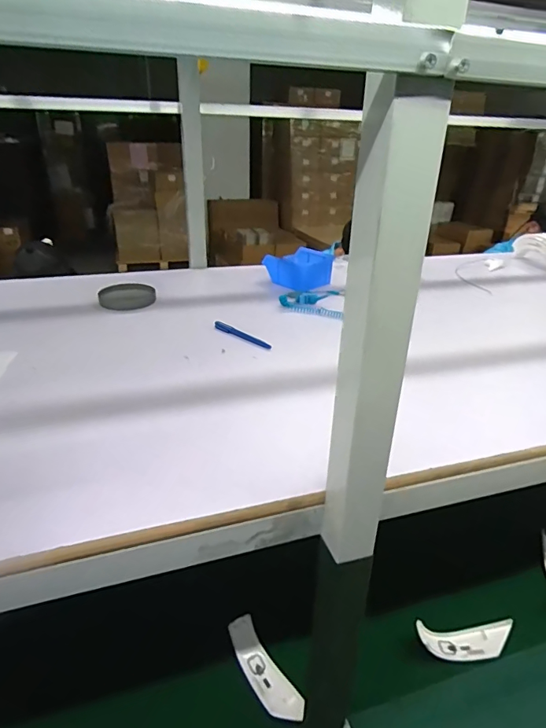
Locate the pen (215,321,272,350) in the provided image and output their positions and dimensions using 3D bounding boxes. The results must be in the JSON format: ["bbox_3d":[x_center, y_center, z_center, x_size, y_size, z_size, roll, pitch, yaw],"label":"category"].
[{"bbox_3d":[-0.057,-0.052,0.833,0.141,0.012,0.014,25,35,37],"label":"pen"}]

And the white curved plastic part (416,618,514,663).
[{"bbox_3d":[0.337,0.472,0.790,0.186,0.050,0.052,-2,27,-9],"label":"white curved plastic part"}]

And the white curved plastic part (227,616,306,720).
[{"bbox_3d":[-0.014,0.489,0.739,0.052,0.040,0.165,-19,34,-35],"label":"white curved plastic part"}]

